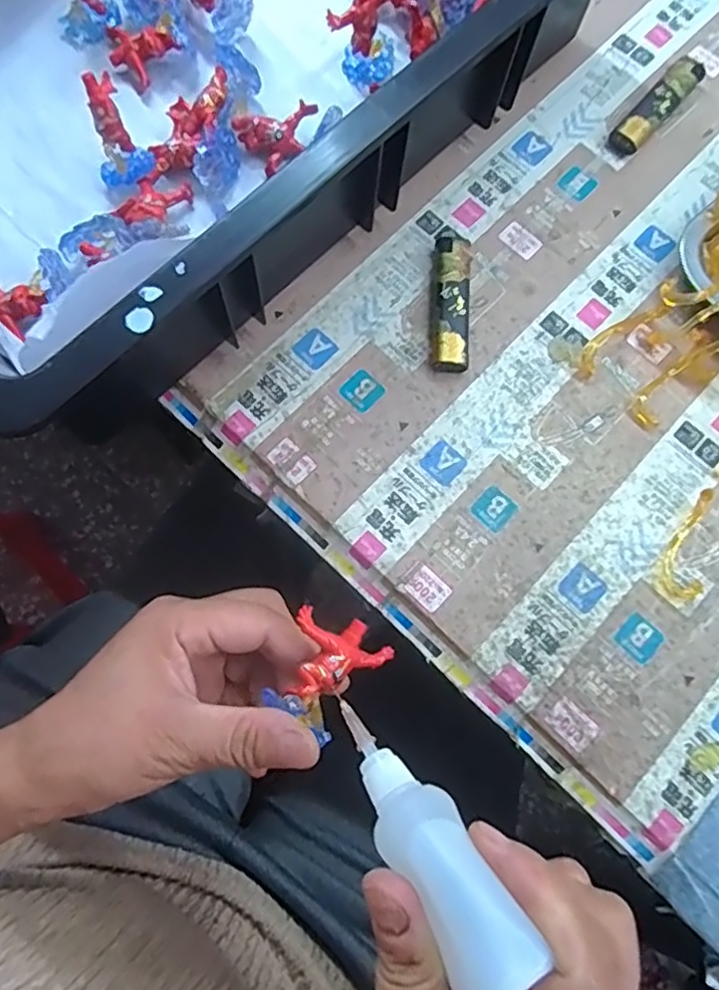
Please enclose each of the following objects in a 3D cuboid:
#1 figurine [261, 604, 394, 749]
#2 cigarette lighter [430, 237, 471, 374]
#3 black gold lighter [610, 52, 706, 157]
[{"bbox_3d":[-0.016,0.073,0.270,0.041,0.023,0.049,37,78,8],"label":"figurine"},{"bbox_3d":[0.051,-0.106,0.357,0.020,0.015,0.077,4,75,0],"label":"cigarette lighter"},{"bbox_3d":[0.188,-0.244,0.398,0.019,0.013,0.084,41,78,9],"label":"black gold lighter"}]

